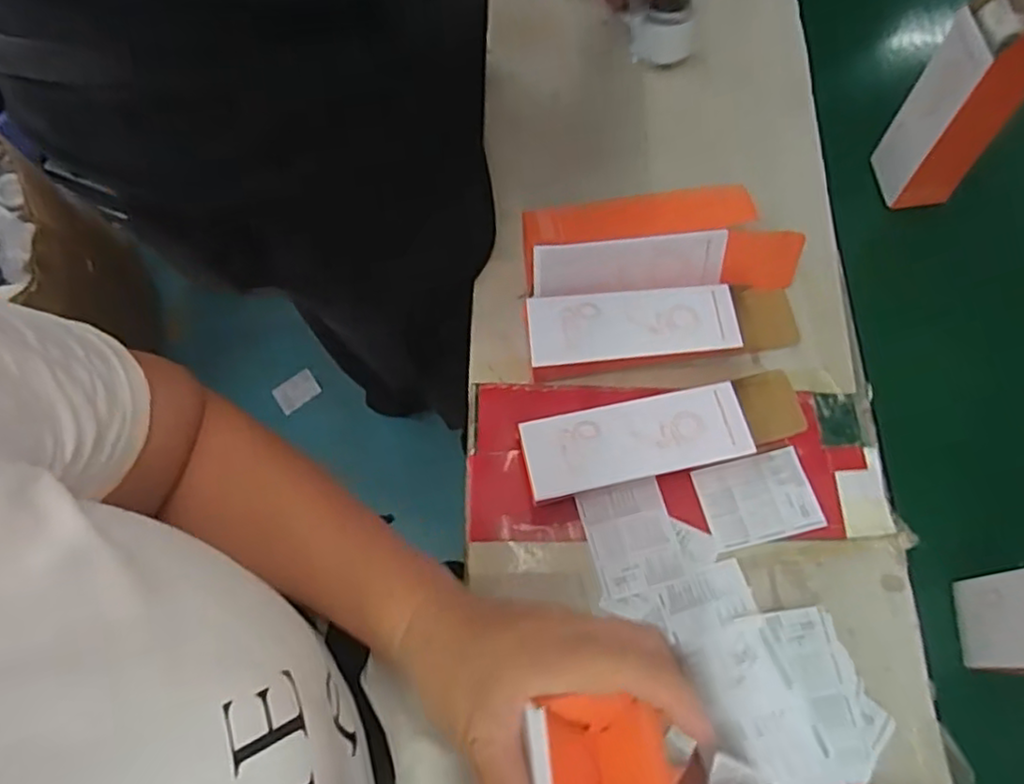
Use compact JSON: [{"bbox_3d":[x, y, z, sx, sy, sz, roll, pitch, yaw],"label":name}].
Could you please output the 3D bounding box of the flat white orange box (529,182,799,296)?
[{"bbox_3d":[0.133,-0.128,0.606,0.240,0.069,0.076,-5,68,2],"label":"flat white orange box"}]

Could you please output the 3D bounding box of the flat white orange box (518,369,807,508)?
[{"bbox_3d":[0.128,0.036,0.541,0.236,0.052,0.067,-15,68,-2],"label":"flat white orange box"}]

